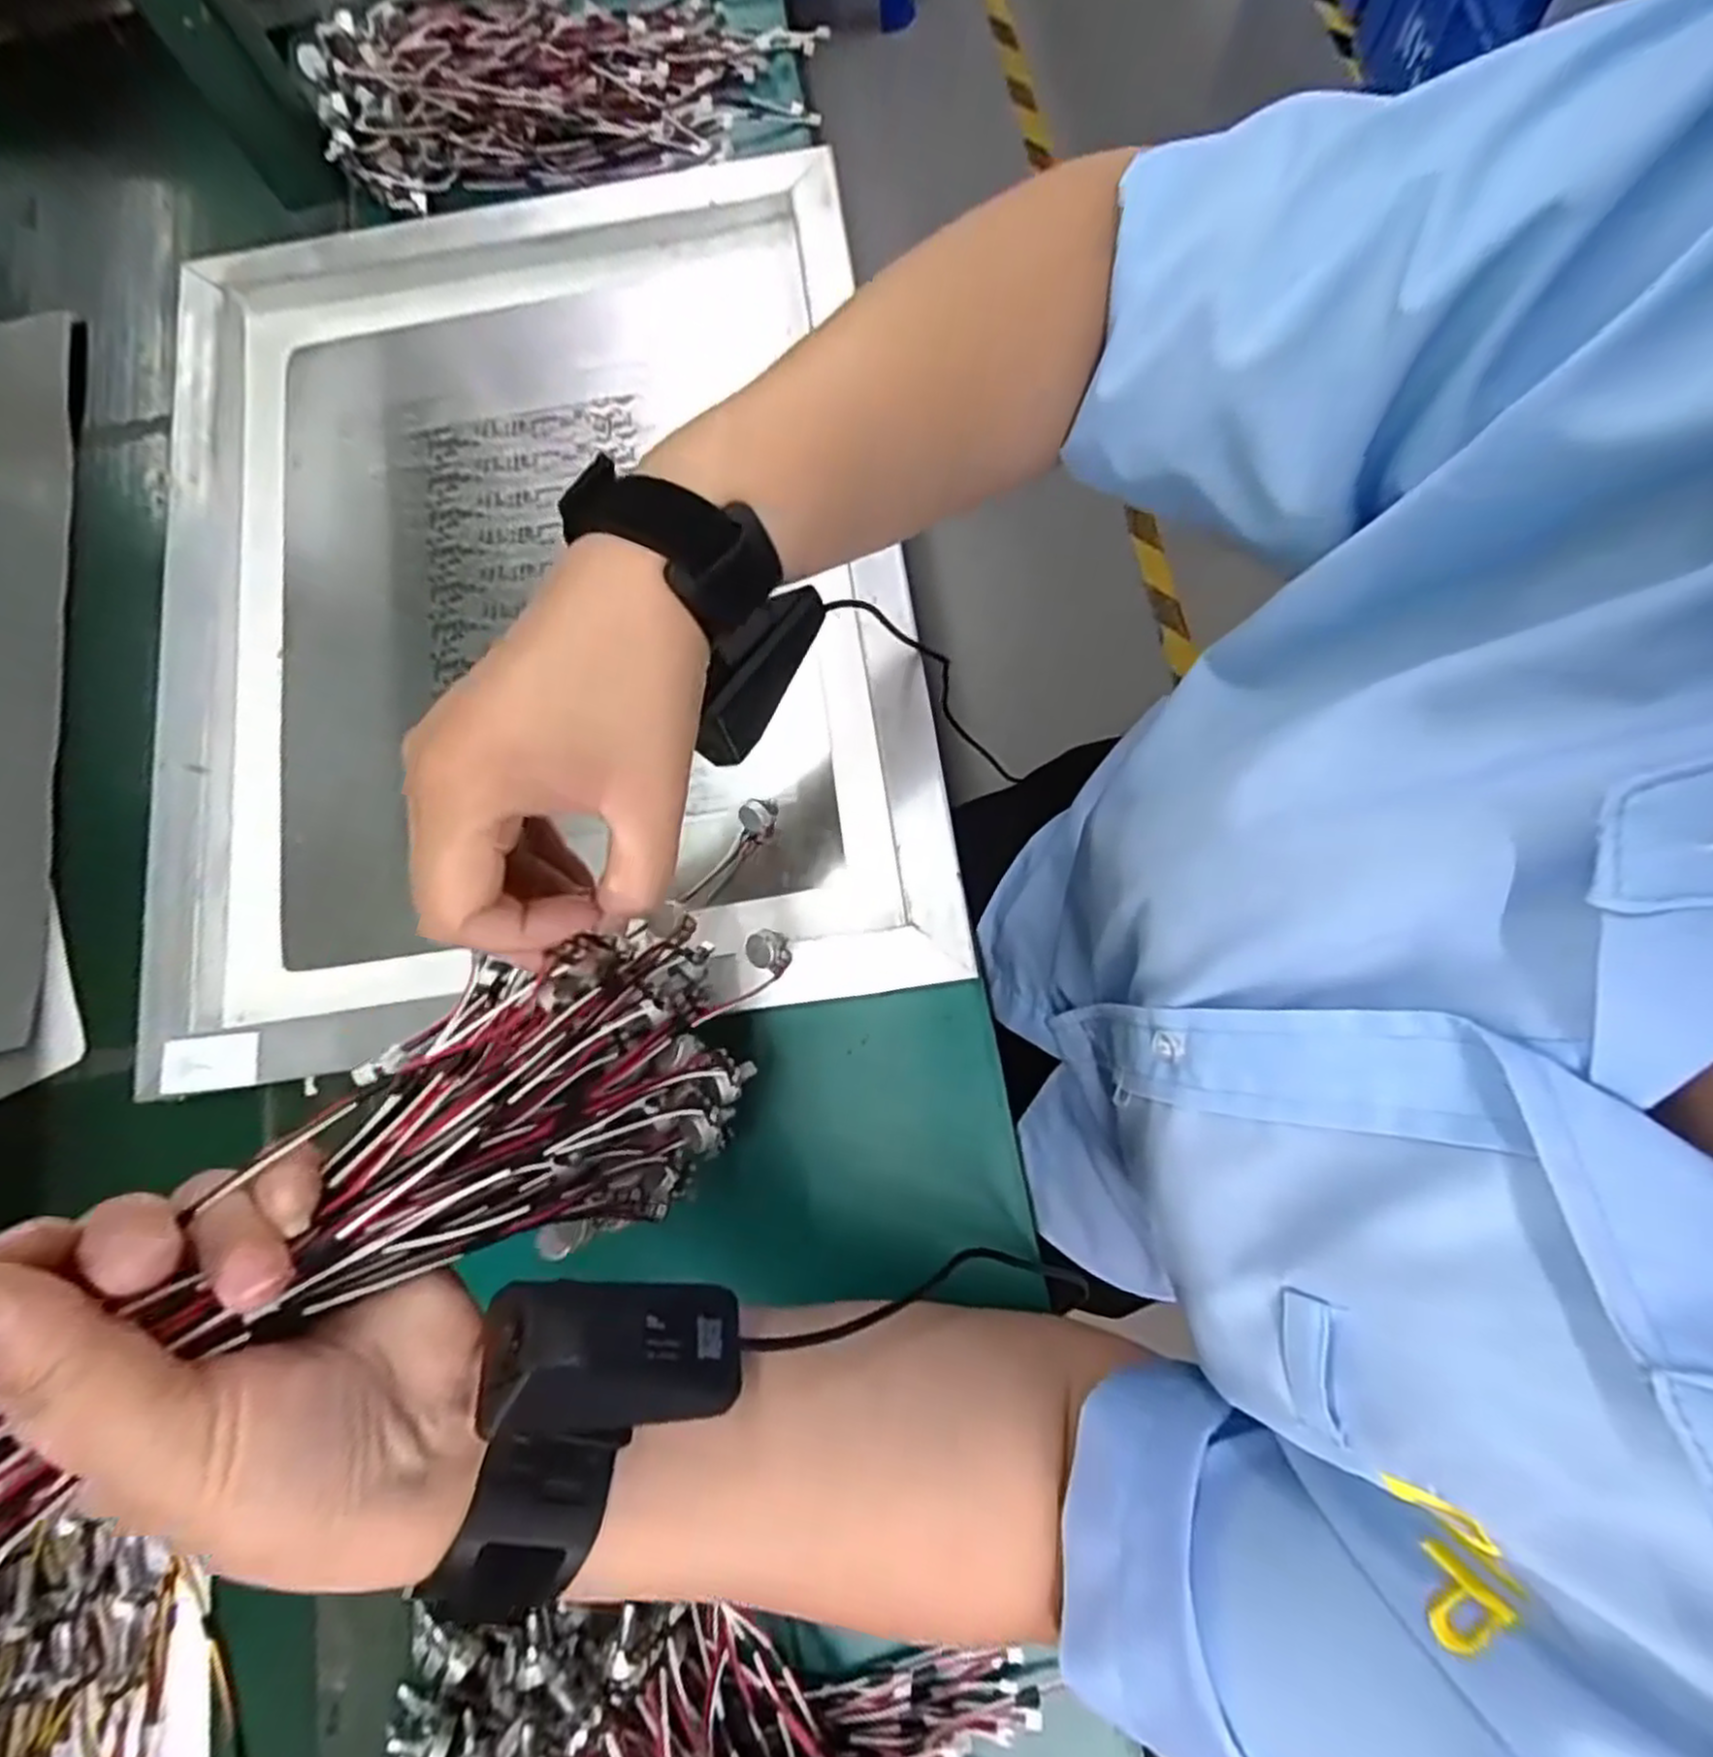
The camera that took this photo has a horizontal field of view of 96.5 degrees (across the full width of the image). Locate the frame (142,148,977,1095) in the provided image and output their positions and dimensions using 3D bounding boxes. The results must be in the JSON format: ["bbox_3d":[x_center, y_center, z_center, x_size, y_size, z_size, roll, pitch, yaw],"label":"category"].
[{"bbox_3d":[-0.188,-0.169,0.436,0.419,0.054,0.520,-9,78,2],"label":"frame"}]

